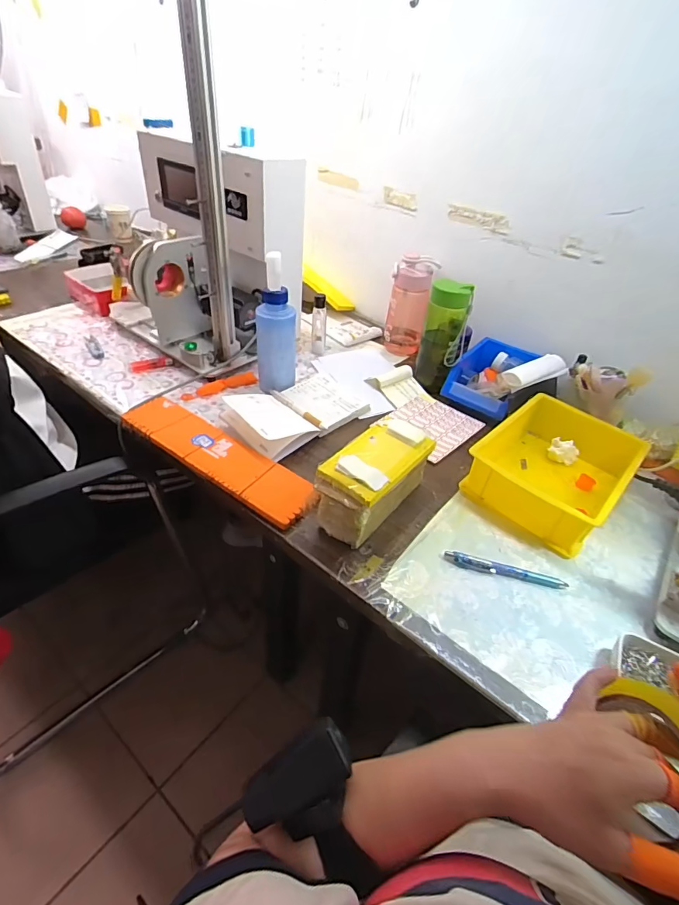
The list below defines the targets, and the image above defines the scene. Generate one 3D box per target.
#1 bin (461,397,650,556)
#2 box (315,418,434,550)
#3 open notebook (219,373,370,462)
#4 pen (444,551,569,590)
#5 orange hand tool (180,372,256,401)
[{"bbox_3d":[0.307,0.021,0.635,0.179,0.083,0.216,35,47,29],"label":"bin"},{"bbox_3d":[0.044,0.032,0.569,0.083,0.085,0.164,30,45,25],"label":"box"},{"bbox_3d":[-0.066,-0.079,0.734,0.139,0.046,0.230,35,48,30],"label":"open notebook"},{"bbox_3d":[0.198,0.140,0.528,0.141,0.011,0.017,12,40,7],"label":"pen"},{"bbox_3d":[-0.215,-0.121,0.796,0.137,0.013,0.031,-20,47,-28],"label":"orange hand tool"}]

